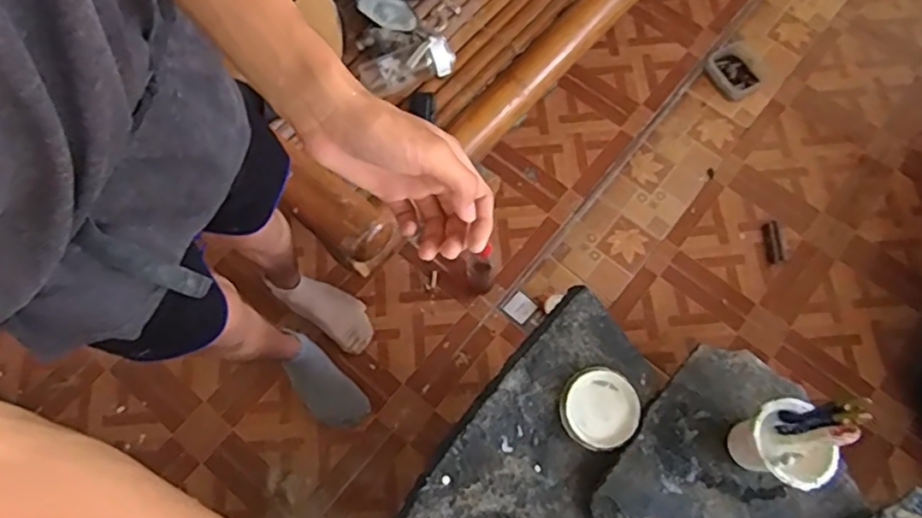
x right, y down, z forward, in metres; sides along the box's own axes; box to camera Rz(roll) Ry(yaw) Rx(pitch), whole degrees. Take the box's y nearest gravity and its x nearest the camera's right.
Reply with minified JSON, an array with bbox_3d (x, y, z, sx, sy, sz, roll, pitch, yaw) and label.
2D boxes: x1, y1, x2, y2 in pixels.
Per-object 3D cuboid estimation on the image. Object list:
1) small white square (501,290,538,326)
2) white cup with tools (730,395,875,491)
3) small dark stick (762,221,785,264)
[{"bbox_3d":[0.133,0.110,1.383,0.059,0.015,0.066,39,75,14],"label":"small white square"},{"bbox_3d":[0.381,0.211,0.706,0.087,0.192,0.093,0,70,1],"label":"white cup with tools"},{"bbox_3d":[0.741,-0.038,1.459,0.038,0.012,0.103,-1,70,1],"label":"small dark stick"}]

